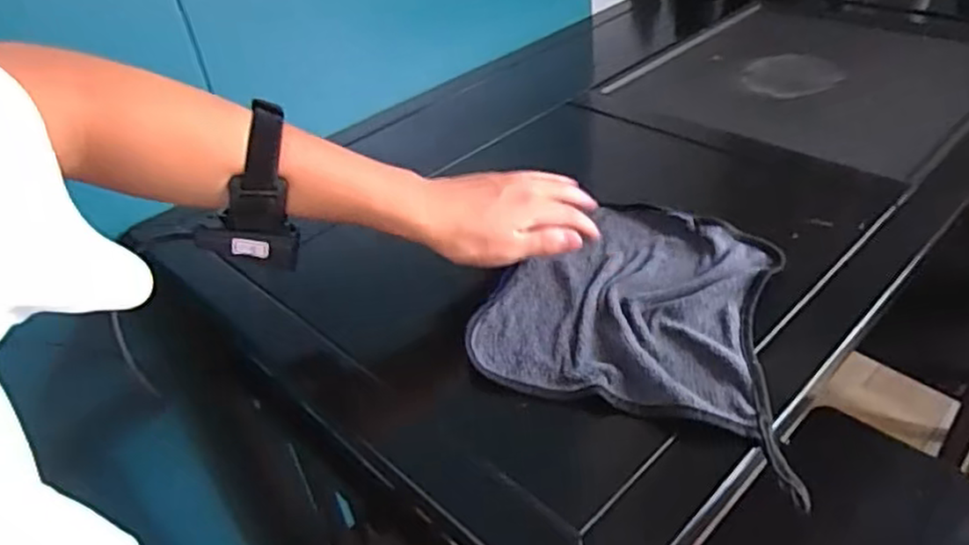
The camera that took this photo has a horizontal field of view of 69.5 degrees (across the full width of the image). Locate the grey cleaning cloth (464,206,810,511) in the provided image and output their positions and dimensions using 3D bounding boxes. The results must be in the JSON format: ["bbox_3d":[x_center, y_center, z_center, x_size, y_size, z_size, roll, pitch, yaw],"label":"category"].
[{"bbox_3d":[0.122,0.021,0.509,0.217,0.018,0.218,13,43,24],"label":"grey cleaning cloth"}]

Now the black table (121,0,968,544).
[{"bbox_3d":[0.257,0.076,0.957,0.550,0.684,1.026,26,49,35],"label":"black table"}]

